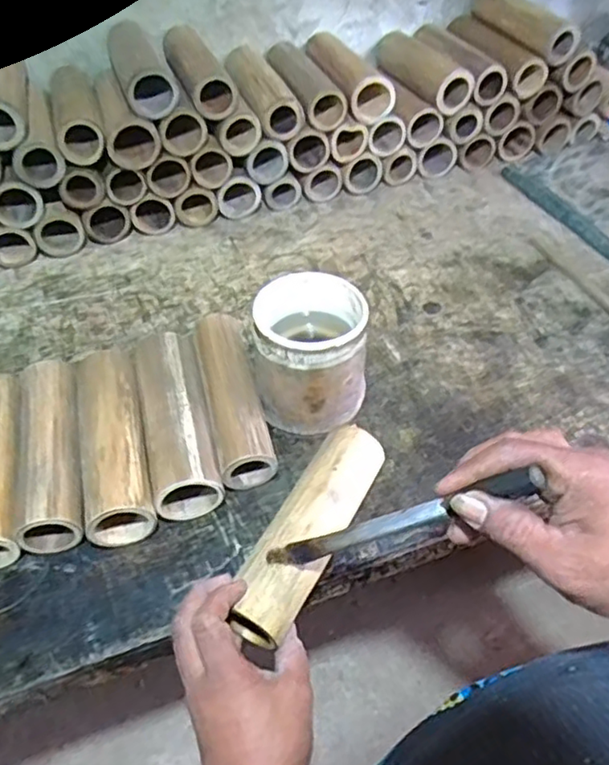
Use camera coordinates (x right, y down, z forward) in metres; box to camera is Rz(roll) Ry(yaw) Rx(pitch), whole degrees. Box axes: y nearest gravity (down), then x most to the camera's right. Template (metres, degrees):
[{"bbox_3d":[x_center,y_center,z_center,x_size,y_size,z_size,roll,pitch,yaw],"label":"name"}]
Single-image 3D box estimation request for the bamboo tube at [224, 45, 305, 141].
[{"bbox_3d":[-0.052,-0.366,0.786,0.059,0.052,0.141,-23,64,-15],"label":"bamboo tube"}]

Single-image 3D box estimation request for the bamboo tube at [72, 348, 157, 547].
[{"bbox_3d":[-0.169,0.052,0.559,0.057,0.059,0.180,-14,50,-8],"label":"bamboo tube"}]

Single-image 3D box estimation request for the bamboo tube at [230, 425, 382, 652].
[{"bbox_3d":[0.005,0.111,0.488,0.051,0.049,0.177,21,57,21],"label":"bamboo tube"}]

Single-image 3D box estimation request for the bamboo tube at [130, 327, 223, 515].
[{"bbox_3d":[-0.116,0.034,0.570,0.058,0.056,0.175,-14,50,-8],"label":"bamboo tube"}]

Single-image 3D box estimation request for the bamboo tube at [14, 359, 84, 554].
[{"bbox_3d":[-0.226,0.063,0.567,0.054,0.053,0.180,-14,50,-8],"label":"bamboo tube"}]

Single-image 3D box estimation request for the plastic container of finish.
[{"bbox_3d":[0.005,-0.021,0.572,0.098,0.124,0.091,-2,49,2],"label":"plastic container of finish"}]

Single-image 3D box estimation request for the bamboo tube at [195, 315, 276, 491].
[{"bbox_3d":[-0.068,0.014,0.595,0.046,0.052,0.178,-13,50,-7],"label":"bamboo tube"}]

